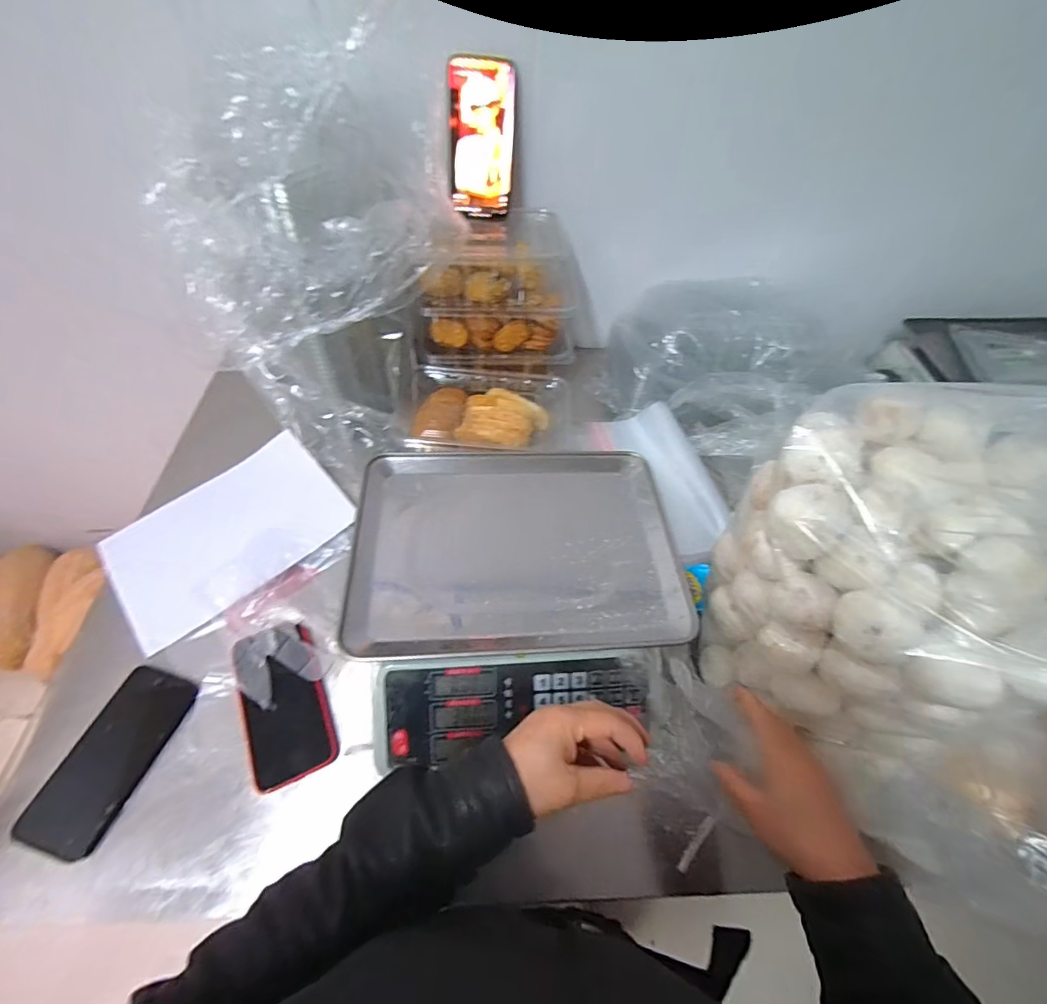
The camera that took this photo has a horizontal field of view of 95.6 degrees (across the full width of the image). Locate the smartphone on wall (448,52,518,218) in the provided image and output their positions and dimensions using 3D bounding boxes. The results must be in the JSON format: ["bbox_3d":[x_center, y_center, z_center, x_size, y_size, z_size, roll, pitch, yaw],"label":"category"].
[{"bbox_3d":[-0.052,-0.458,0.604,0.080,0.160,0.008,1,34,-4],"label":"smartphone on wall"}]

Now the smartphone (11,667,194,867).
[{"bbox_3d":[-0.398,0.245,0.461,0.074,0.008,0.158,16,56,7],"label":"smartphone"}]

